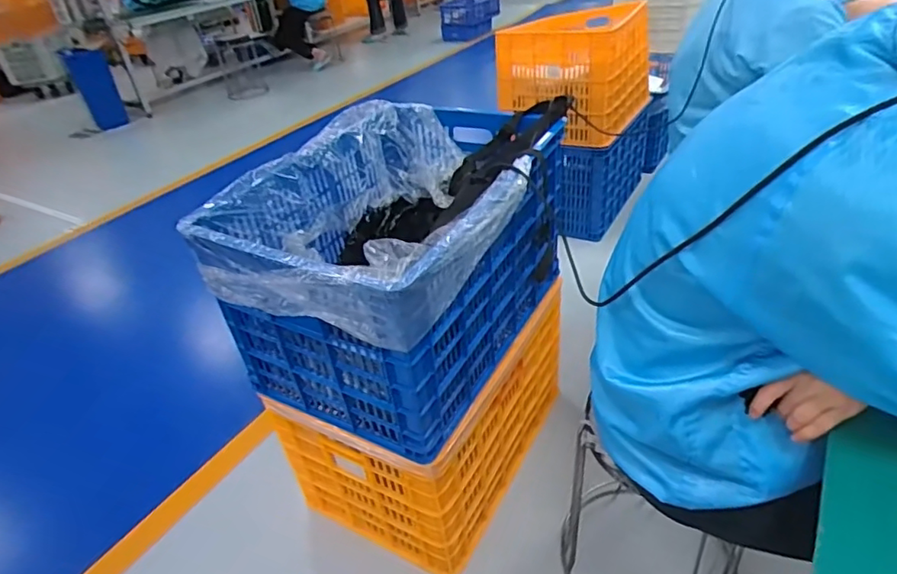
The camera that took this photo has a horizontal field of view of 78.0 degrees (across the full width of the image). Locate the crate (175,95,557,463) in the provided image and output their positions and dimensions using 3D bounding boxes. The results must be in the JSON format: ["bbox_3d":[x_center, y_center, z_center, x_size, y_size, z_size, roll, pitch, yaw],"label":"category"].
[{"bbox_3d":[-0.075,-0.081,1.136,0.457,0.394,0.693,10,42,23],"label":"crate"}]

